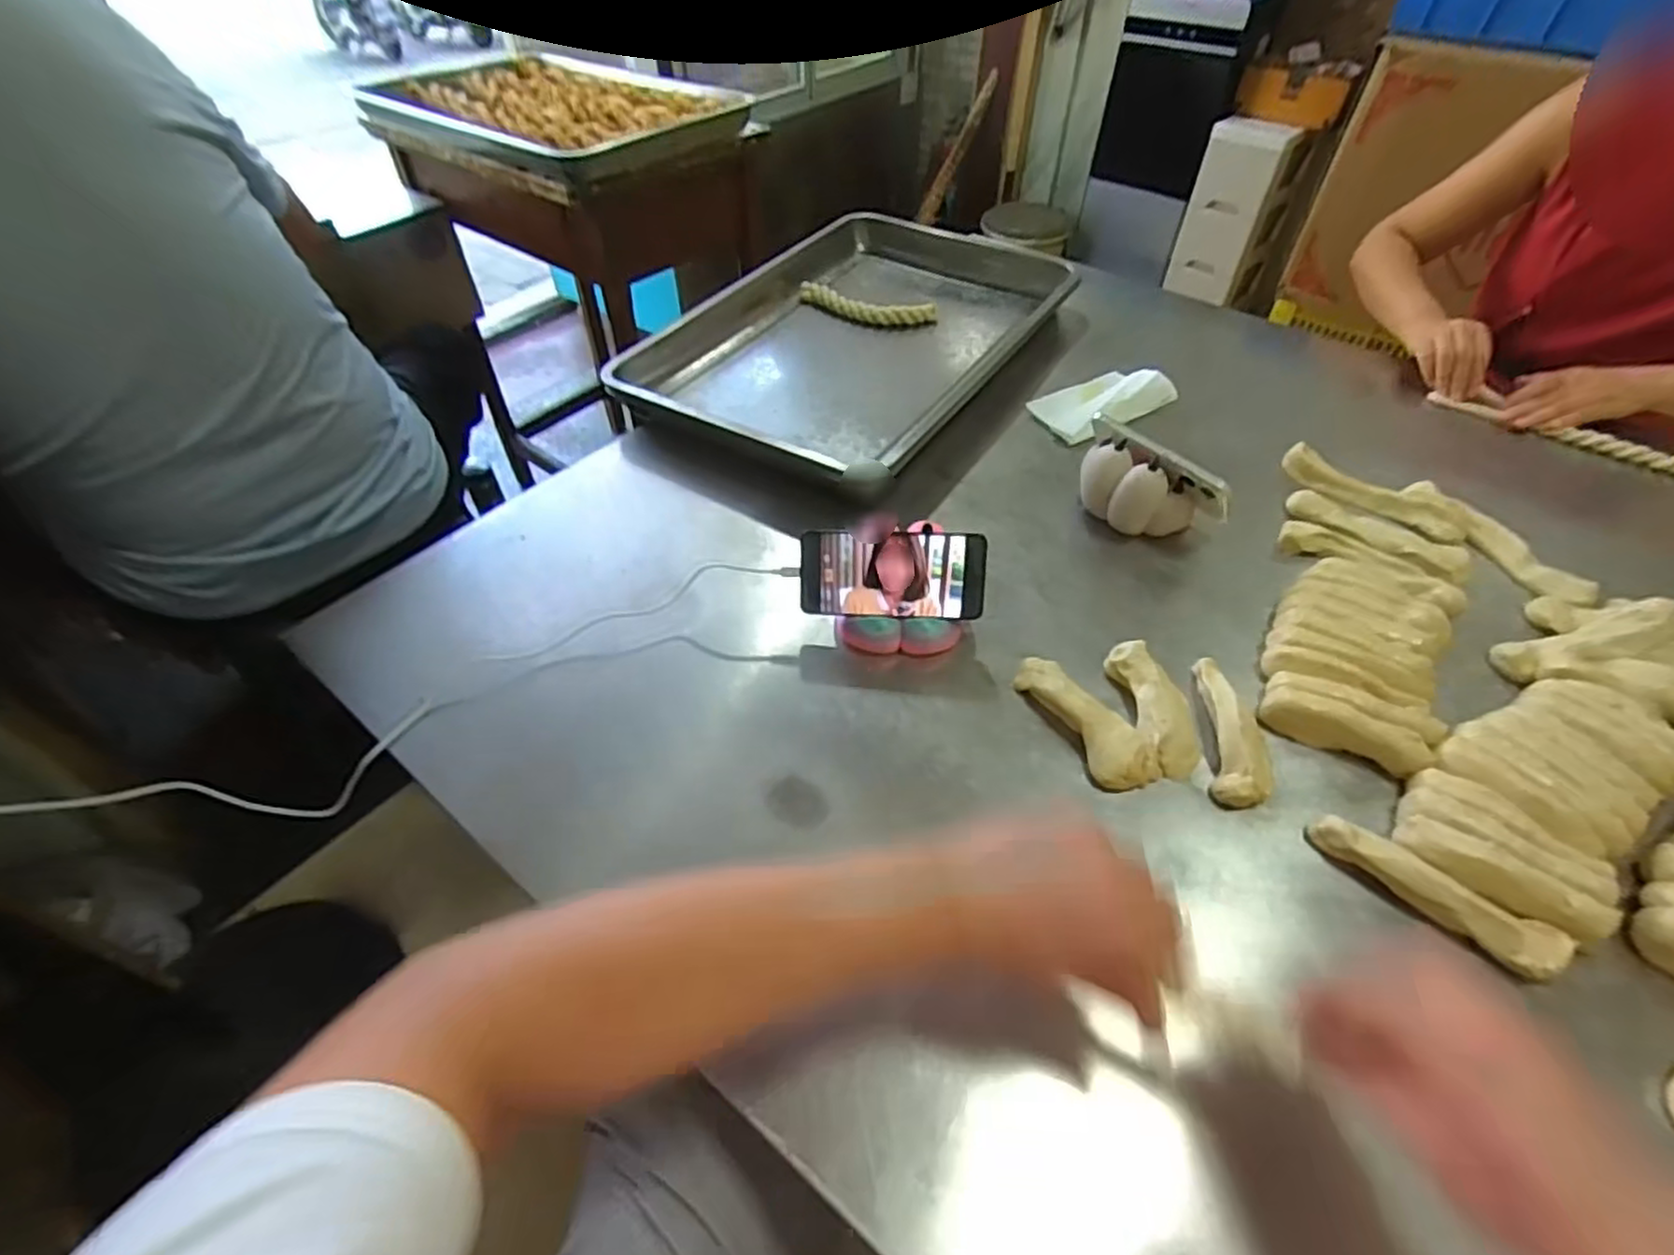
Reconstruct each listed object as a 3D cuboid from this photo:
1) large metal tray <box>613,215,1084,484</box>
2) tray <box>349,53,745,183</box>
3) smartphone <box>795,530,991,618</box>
[{"bbox_3d":[0.034,-0.441,1.057,0.419,0.060,0.713,23,52,22],"label":"large metal tray"},{"bbox_3d":[-0.497,-0.860,1.202,0.561,0.068,0.420,33,57,26],"label":"tray"},{"bbox_3d":[0.050,-0.048,0.659,0.164,0.075,0.015,2,15,5],"label":"smartphone"}]

